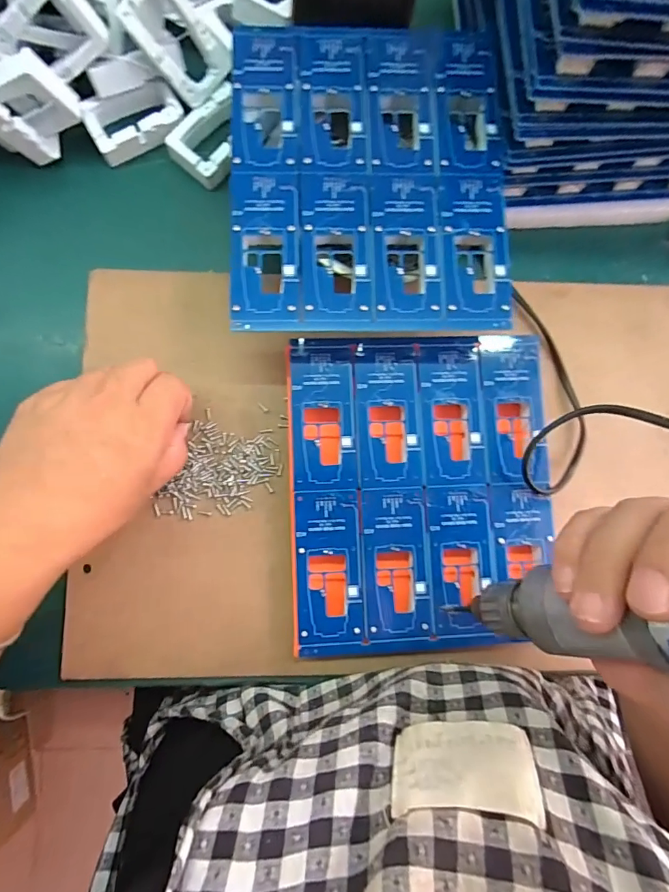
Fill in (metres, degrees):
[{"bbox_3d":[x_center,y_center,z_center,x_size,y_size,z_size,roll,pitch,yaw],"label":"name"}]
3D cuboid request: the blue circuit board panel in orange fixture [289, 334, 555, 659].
[{"bbox_3d":[0.054,0.028,0.285,0.158,0.022,0.188,-1,84,-2],"label":"blue circuit board panel in orange fixture"}]

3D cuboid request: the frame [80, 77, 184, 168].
[{"bbox_3d":[-0.138,-0.227,0.310,0.062,0.017,0.034,-24,85,-5],"label":"frame"}]

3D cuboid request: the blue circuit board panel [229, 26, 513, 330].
[{"bbox_3d":[0.020,-0.161,0.264,0.160,0.004,0.187,-1,84,-3],"label":"blue circuit board panel"}]

